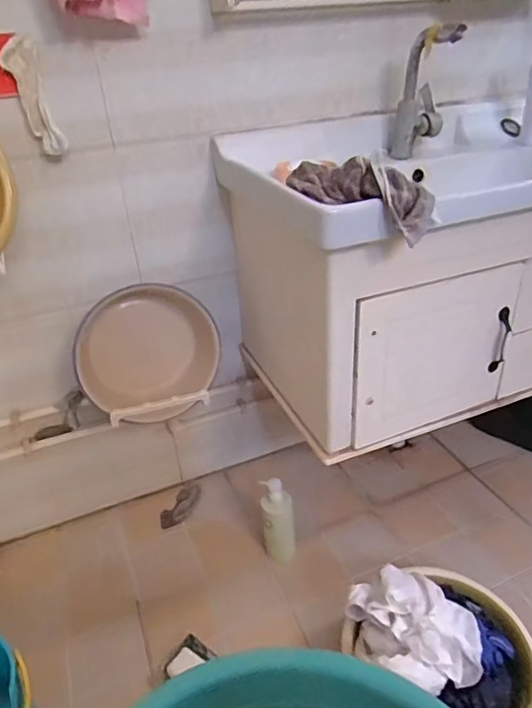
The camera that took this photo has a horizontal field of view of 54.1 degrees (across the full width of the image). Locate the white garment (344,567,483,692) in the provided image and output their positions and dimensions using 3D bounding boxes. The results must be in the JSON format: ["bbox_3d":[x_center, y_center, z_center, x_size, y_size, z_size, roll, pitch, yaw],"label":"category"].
[{"bbox_3d":[0.253,0.457,0.885,0.184,0.093,0.198,-3,32,2],"label":"white garment"}]

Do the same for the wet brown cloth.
[{"bbox_3d":[0.128,-0.231,0.745,0.216,0.087,0.077,19,38,32],"label":"wet brown cloth"}]

